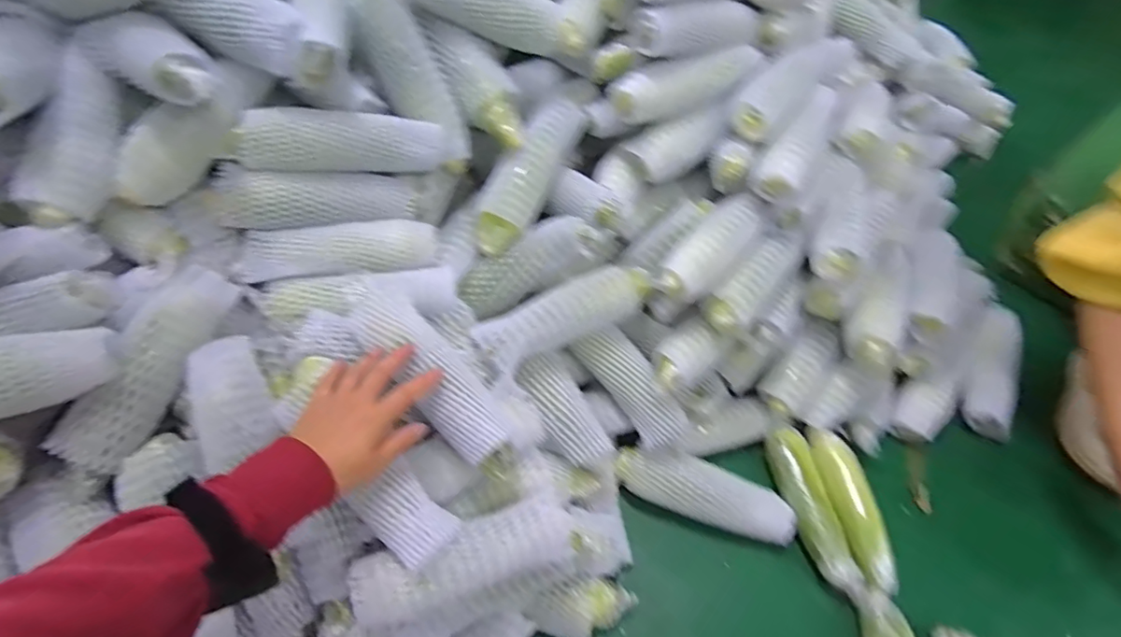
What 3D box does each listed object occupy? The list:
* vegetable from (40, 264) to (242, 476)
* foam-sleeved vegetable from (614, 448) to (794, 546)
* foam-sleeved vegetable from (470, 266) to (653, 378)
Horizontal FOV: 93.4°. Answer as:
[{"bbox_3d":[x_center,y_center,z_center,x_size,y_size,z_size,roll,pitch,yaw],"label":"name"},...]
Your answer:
[{"bbox_3d":[-0.403,0.043,0.521,0.057,0.054,0.209,14,66,14],"label":"vegetable"},{"bbox_3d":[0.186,0.228,0.696,0.233,0.052,0.065,17,54,16],"label":"foam-sleeved vegetable"},{"bbox_3d":[0.012,-0.005,0.658,0.238,0.053,0.069,-29,55,-20],"label":"foam-sleeved vegetable"}]

